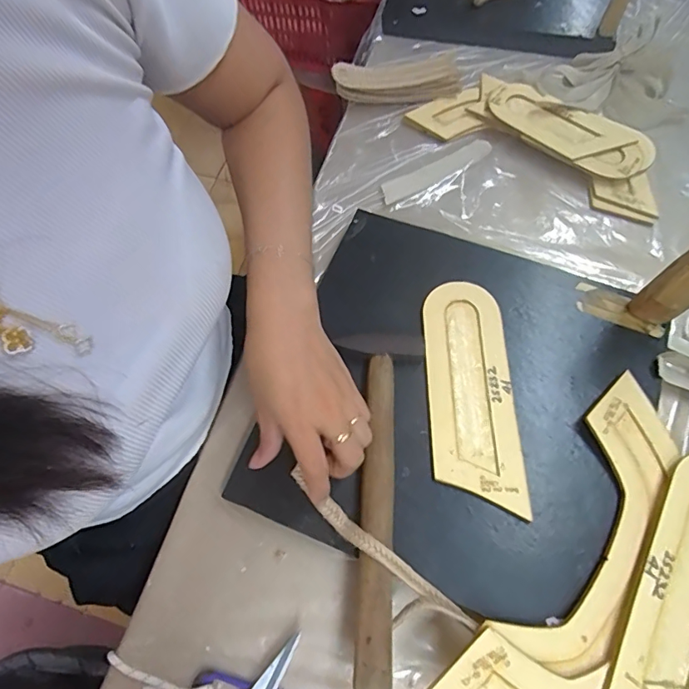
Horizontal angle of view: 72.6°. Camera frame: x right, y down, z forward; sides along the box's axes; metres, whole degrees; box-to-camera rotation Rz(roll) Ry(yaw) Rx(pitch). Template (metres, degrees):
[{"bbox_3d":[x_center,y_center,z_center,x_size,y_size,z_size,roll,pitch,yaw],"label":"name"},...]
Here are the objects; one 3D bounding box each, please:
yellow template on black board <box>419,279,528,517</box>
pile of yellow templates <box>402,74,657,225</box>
[{"bbox_3d":[0.107,0.036,0.393,0.070,0.007,0.191,0,65,1],"label":"yellow template on black board"},{"bbox_3d":[0.223,-0.239,0.529,0.277,0.032,0.104,31,69,15],"label":"pile of yellow templates"}]

